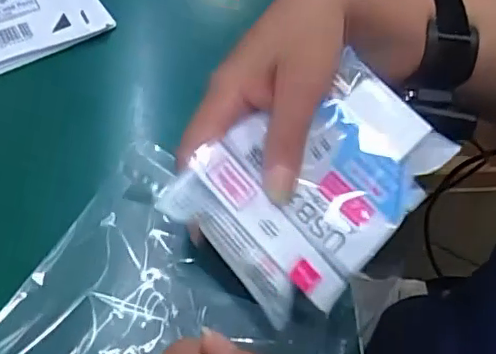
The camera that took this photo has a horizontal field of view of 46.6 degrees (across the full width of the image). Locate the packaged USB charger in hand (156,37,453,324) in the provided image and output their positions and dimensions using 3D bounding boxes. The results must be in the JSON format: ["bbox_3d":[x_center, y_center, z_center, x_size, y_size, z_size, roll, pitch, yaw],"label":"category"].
[{"bbox_3d":[0.037,-0.001,0.301,0.094,0.017,0.133,45,72,2],"label":"packaged USB charger in hand"}]

